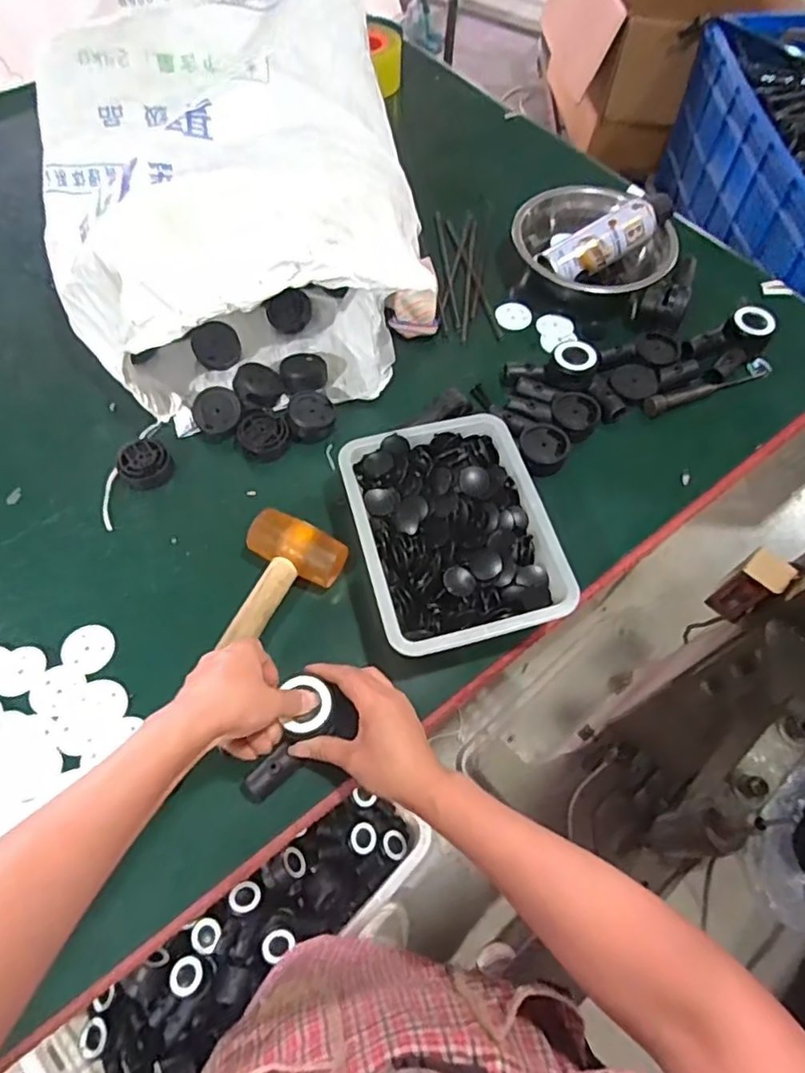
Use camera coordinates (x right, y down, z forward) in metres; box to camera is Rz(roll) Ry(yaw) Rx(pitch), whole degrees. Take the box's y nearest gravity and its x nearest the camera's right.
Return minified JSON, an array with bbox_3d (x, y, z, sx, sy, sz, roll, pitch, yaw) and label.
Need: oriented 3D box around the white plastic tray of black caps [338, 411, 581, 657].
[{"bbox_3d":[0.046,-0.001,0.624,0.175,0.069,0.234,-13,62,-8],"label":"white plastic tray of black caps"}]

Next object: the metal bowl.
[{"bbox_3d":[0.254,-0.384,0.827,0.191,0.093,0.191,0,61,-1],"label":"metal bowl"}]

